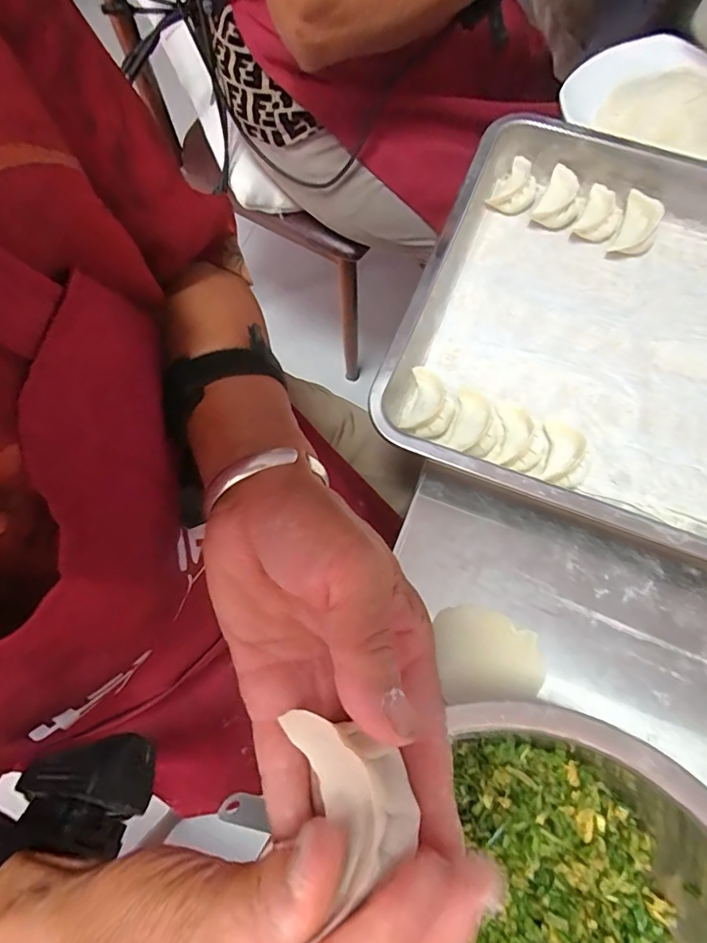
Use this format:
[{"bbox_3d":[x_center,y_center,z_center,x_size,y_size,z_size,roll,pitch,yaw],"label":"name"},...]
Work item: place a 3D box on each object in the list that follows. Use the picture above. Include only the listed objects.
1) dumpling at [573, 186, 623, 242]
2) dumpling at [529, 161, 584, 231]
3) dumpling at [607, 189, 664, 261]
[{"bbox_3d":[0.222,-0.230,0.437,0.033,0.018,0.048,25,74,8],"label":"dumpling"},{"bbox_3d":[0.189,-0.247,0.442,0.039,0.020,0.055,27,74,9],"label":"dumpling"},{"bbox_3d":[0.252,-0.217,0.433,0.033,0.024,0.055,22,74,7],"label":"dumpling"}]

